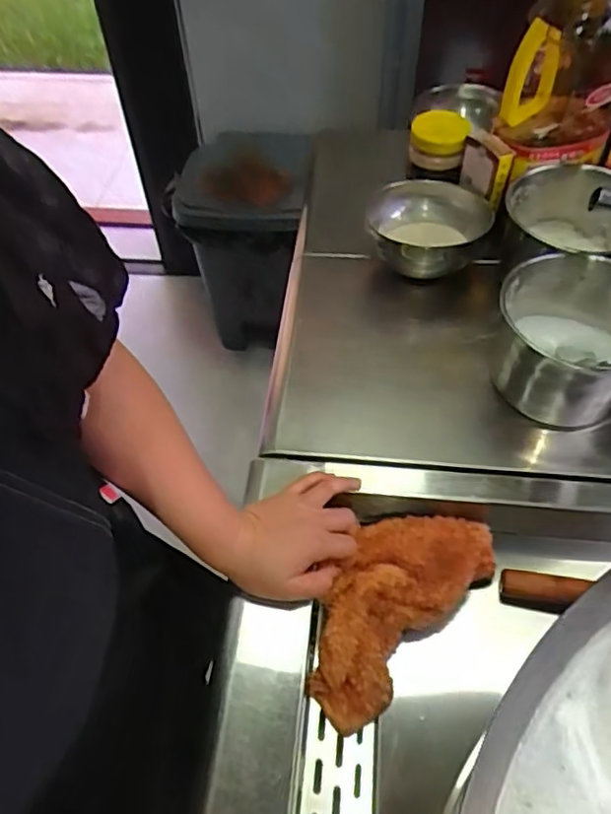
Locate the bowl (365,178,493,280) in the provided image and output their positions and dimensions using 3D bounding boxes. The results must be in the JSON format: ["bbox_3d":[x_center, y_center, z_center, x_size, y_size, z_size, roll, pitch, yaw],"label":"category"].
[{"bbox_3d":[0.144,-0.204,0.734,0.135,0.057,0.131,5,54,6],"label":"bowl"}]

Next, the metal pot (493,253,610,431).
[{"bbox_3d":[0.255,-0.061,0.613,0.136,0.108,0.145,-1,53,1],"label":"metal pot"}]

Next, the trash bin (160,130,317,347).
[{"bbox_3d":[-0.140,-0.384,1.533,0.337,0.484,0.274,15,55,13],"label":"trash bin"}]

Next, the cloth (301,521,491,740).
[{"bbox_3d":[0.073,0.166,0.540,0.104,0.027,0.205,44,74,9],"label":"cloth"}]

